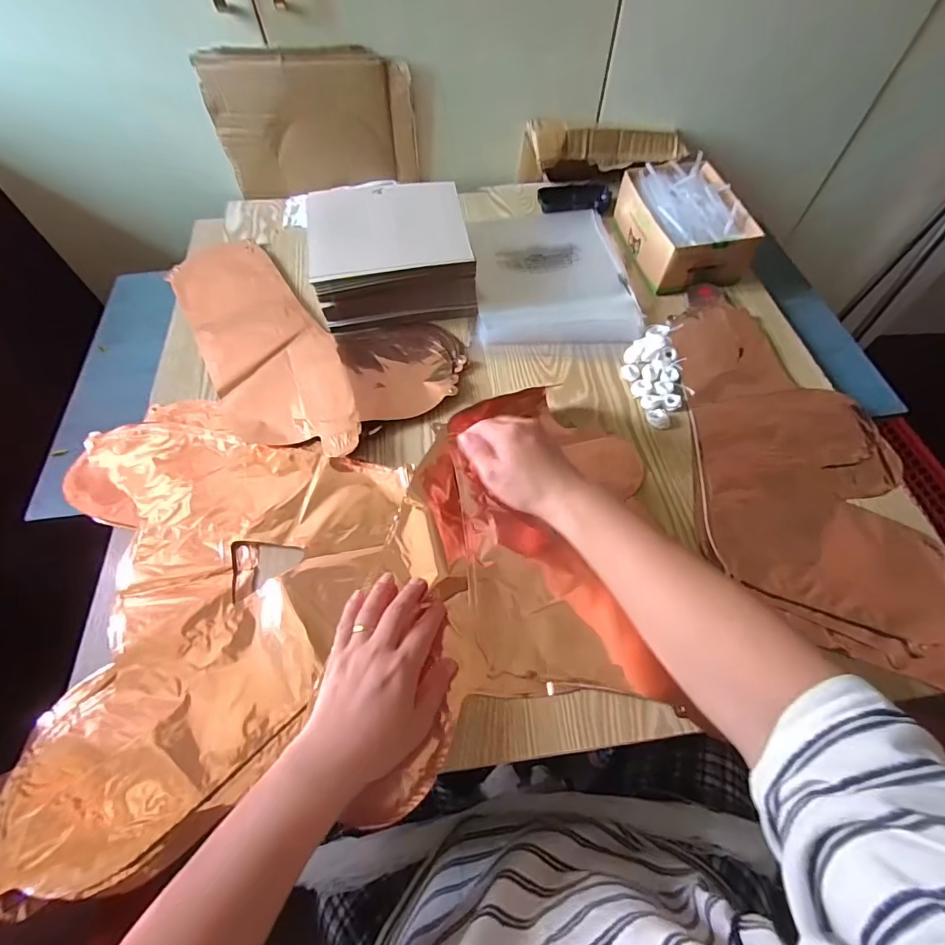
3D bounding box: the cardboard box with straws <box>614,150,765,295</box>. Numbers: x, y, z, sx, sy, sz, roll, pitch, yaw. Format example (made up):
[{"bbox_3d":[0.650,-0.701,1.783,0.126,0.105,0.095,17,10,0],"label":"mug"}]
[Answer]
[{"bbox_3d":[0.295,-0.349,0.635,0.135,0.073,0.197,-9,60,-6],"label":"cardboard box with straws"}]

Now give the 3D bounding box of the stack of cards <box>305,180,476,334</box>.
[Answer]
[{"bbox_3d":[-0.104,-0.285,0.590,0.192,0.086,0.182,-9,60,-6],"label":"stack of cards"}]

